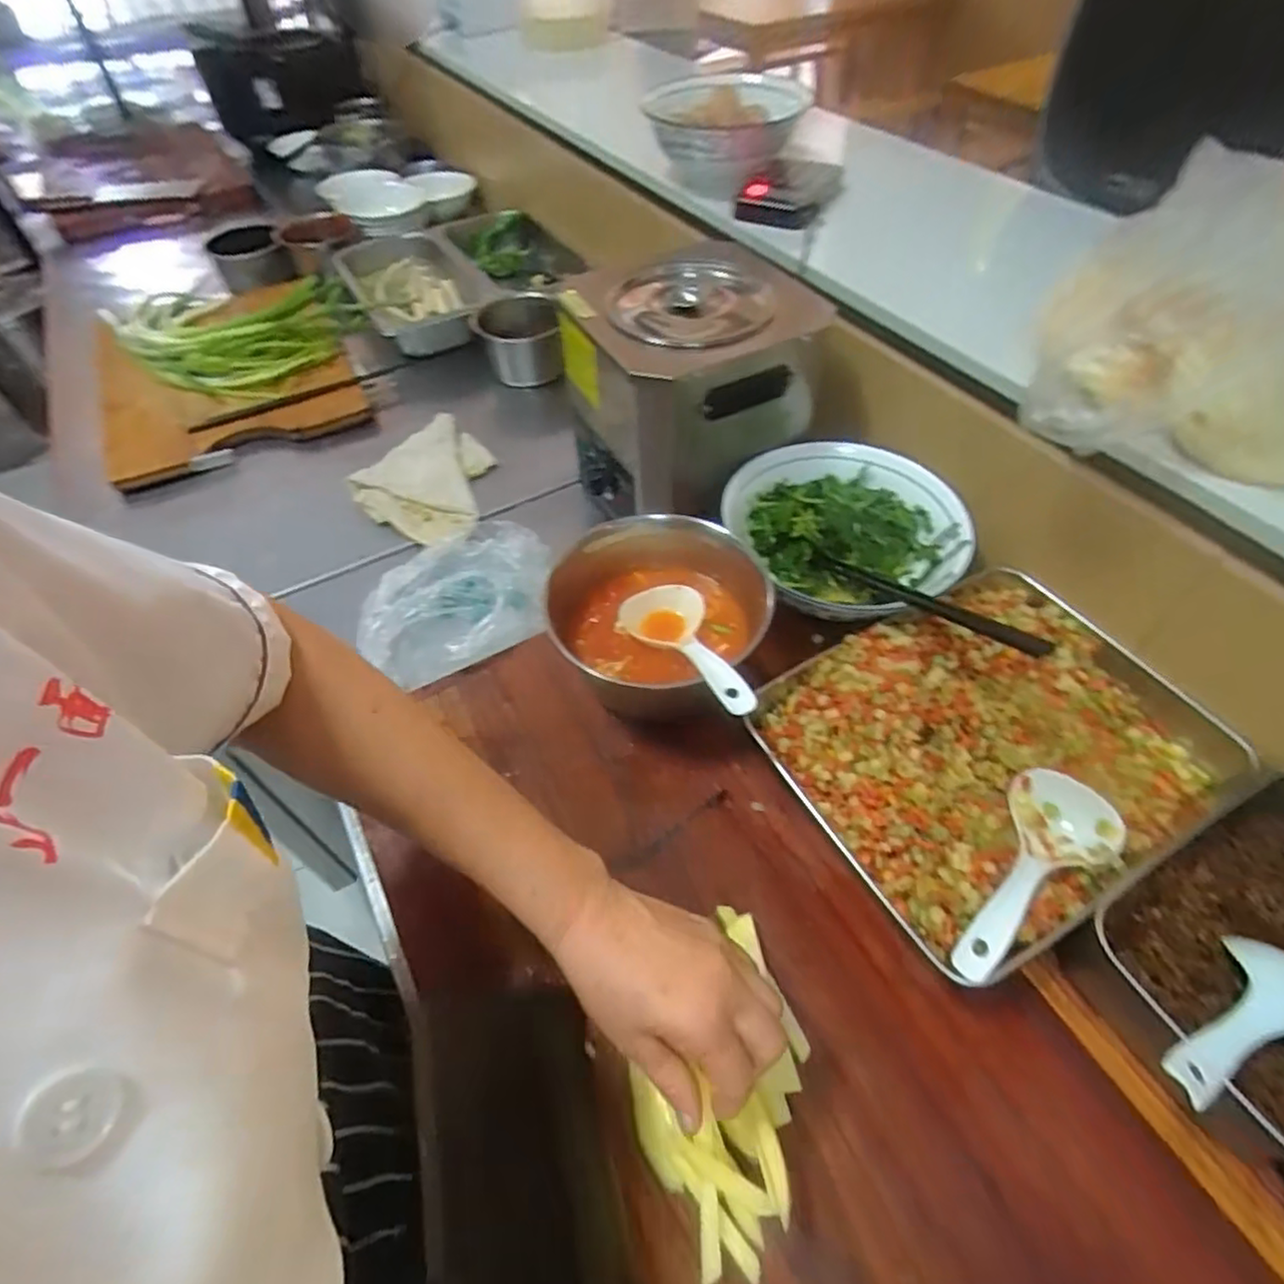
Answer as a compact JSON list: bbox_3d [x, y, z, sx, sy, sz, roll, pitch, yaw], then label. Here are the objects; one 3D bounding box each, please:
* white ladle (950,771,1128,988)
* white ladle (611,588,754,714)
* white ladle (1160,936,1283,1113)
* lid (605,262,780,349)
[{"bbox_3d":[0.251,0.152,0.446,0.181,0.034,0.070,-29,55,-35],"label":"white ladle"},{"bbox_3d":[0.033,0.004,0.505,0.071,0.034,0.170,-15,27,-10],"label":"white ladle"},{"bbox_3d":[0.326,0.209,0.370,0.158,0.017,0.063,-5,49,-27],"label":"white ladle"},{"bbox_3d":[0.039,-0.284,0.576,0.141,0.037,0.139,4,52,6],"label":"lid"}]

